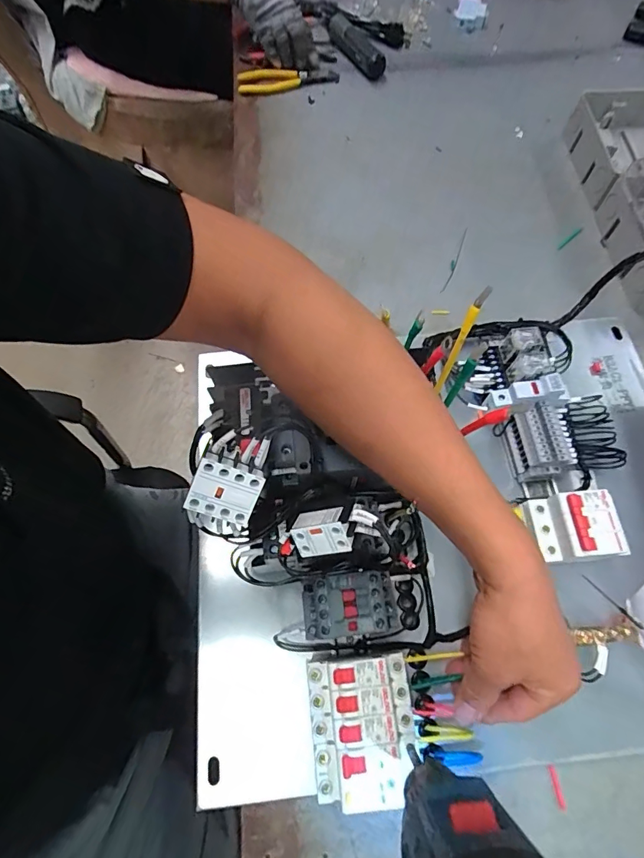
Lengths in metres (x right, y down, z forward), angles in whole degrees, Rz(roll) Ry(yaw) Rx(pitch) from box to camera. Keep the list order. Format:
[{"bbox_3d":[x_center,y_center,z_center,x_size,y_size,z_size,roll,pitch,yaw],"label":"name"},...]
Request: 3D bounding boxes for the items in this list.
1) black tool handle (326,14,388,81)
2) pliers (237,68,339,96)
[{"bbox_3d":[0.059,-0.667,0.771,0.042,0.030,0.176,-28,69,-11],"label":"black tool handle"},{"bbox_3d":[-0.056,-0.579,0.732,0.162,0.024,0.039,-8,67,-3],"label":"pliers"}]

